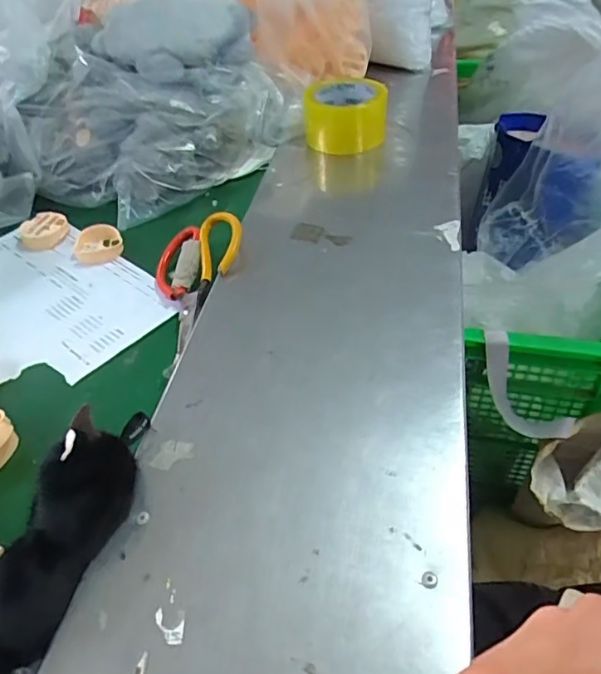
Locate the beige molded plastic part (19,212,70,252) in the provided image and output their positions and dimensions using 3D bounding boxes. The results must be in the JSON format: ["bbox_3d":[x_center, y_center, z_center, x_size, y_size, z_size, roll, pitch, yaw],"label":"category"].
[{"bbox_3d":[-0.316,-0.132,0.667,0.057,0.021,0.059,-18,47,-12],"label":"beige molded plastic part"}]

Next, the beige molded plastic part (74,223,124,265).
[{"bbox_3d":[-0.239,-0.111,0.639,0.055,0.020,0.058,-23,48,-16],"label":"beige molded plastic part"}]

